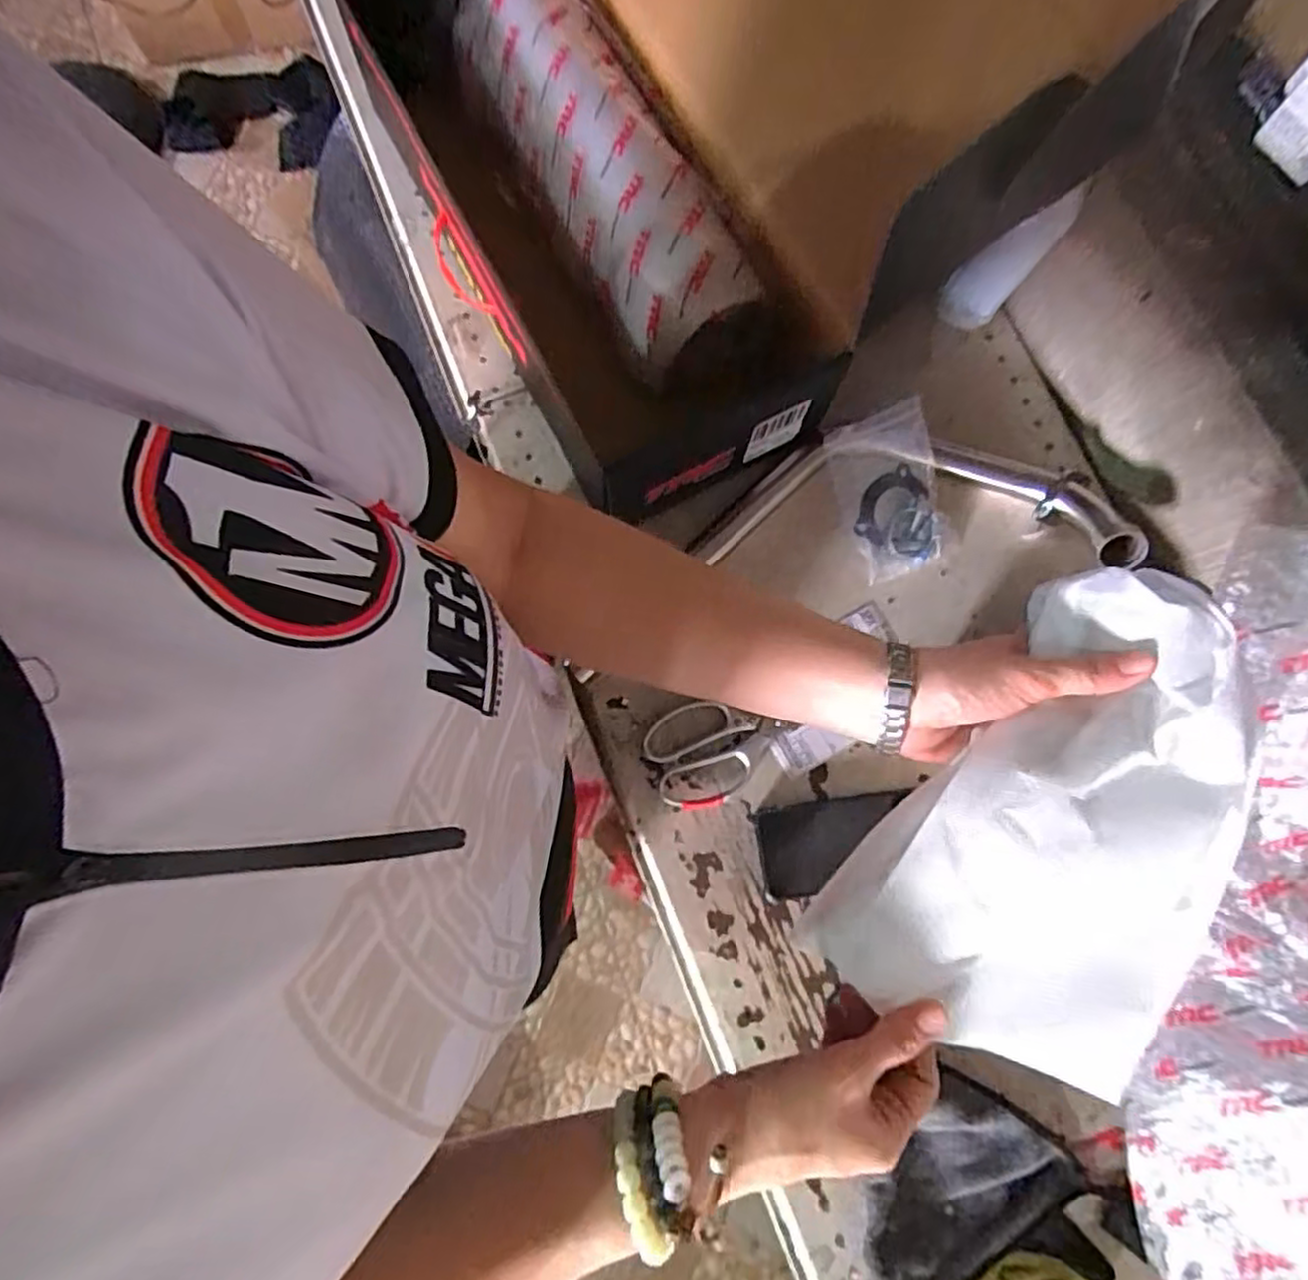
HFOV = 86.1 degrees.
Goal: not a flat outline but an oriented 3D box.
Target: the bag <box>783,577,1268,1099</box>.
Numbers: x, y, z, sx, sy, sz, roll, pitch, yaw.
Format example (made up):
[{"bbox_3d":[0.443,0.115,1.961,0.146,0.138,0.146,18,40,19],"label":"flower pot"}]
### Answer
[{"bbox_3d":[0.205,0.095,0.350,0.167,0.054,0.249,23,100,5],"label":"bag"}]

